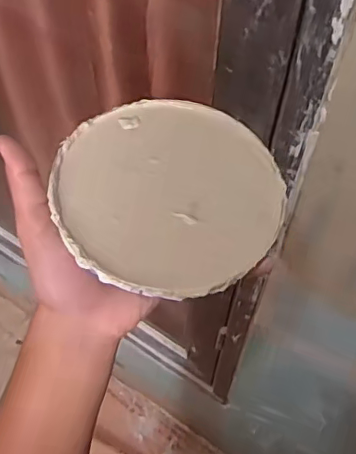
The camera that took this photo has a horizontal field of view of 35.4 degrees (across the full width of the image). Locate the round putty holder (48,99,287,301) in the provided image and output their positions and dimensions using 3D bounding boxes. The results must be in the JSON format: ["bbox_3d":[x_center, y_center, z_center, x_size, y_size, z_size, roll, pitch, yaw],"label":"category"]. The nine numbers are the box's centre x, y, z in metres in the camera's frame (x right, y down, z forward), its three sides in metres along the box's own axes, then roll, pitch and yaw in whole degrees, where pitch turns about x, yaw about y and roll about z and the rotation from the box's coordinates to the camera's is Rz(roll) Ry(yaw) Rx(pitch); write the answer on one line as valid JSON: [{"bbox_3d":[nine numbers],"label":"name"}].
[{"bbox_3d":[-0.007,-0.025,0.363,0.140,0.010,0.147,0,58,-1],"label":"round putty holder"}]

